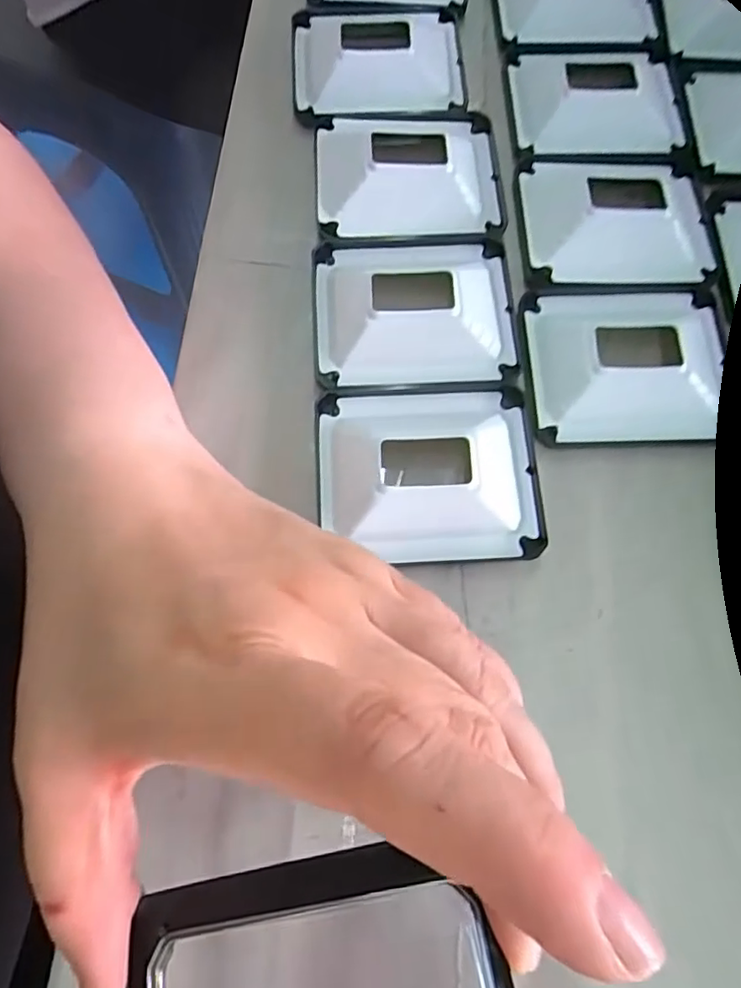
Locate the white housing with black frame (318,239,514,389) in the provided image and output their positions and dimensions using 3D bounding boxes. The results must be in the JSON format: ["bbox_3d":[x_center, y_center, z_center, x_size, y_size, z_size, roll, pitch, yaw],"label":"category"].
[{"bbox_3d":[0.018,-0.075,0.234,0.079,0.015,0.070,-1,72,-2],"label":"white housing with black frame"}]

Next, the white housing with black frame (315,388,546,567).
[{"bbox_3d":[0.021,-0.009,0.213,0.079,0.012,0.068,-3,72,-3],"label":"white housing with black frame"}]

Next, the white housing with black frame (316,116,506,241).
[{"bbox_3d":[0.018,-0.143,0.257,0.080,0.016,0.071,-3,72,-3],"label":"white housing with black frame"}]

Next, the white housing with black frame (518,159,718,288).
[{"bbox_3d":[0.106,-0.119,0.250,0.079,0.015,0.068,0,72,-2],"label":"white housing with black frame"}]

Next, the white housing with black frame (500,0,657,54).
[{"bbox_3d":[0.105,-0.256,0.299,0.073,0.014,0.081,0,72,-2],"label":"white housing with black frame"}]

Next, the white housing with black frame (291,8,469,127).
[{"bbox_3d":[0.004,-0.210,0.284,0.081,0.015,0.075,-3,72,-3],"label":"white housing with black frame"}]

